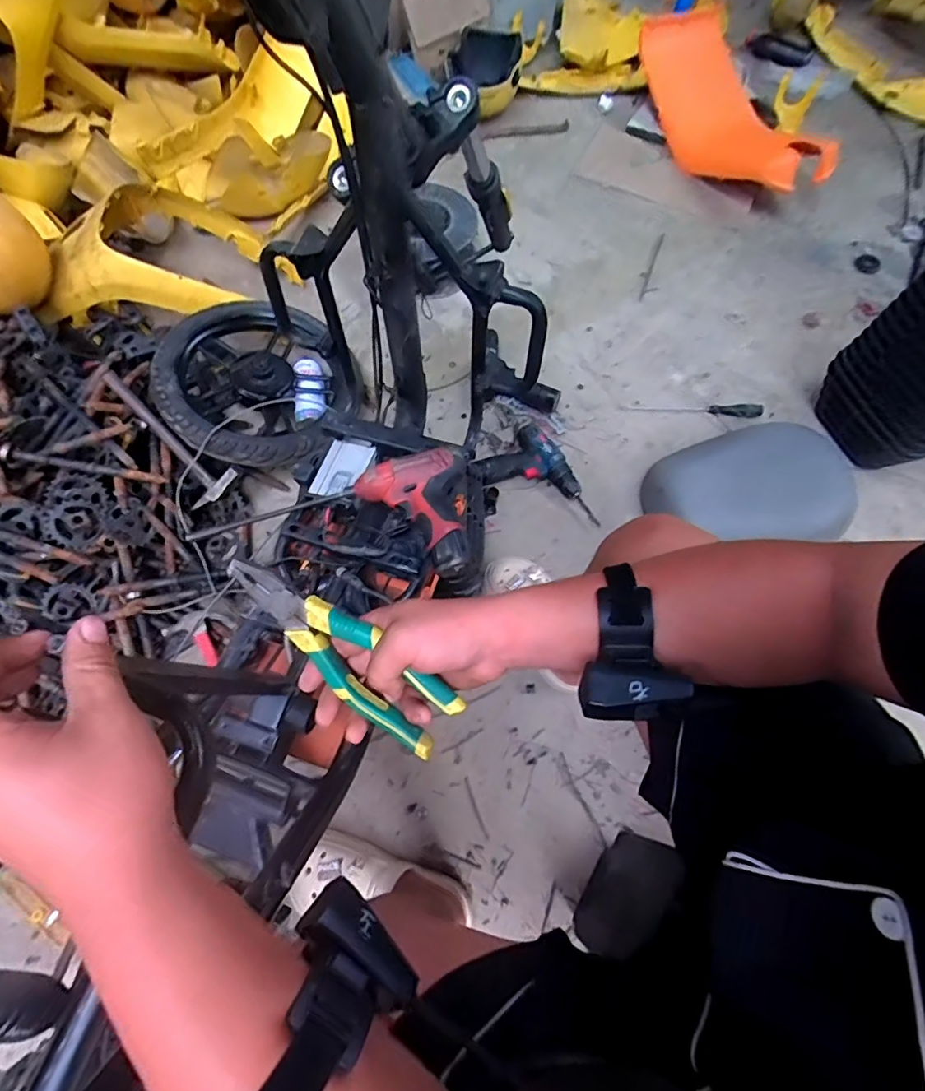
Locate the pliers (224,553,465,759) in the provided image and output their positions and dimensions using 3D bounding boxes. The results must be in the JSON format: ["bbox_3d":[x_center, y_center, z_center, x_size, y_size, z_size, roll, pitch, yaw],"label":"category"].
[{"bbox_3d":[-0.090,0.073,0.387,0.196,0.020,0.052,38,99,4],"label":"pliers"}]

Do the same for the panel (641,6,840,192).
[{"bbox_3d":[0.616,-1.000,1.220,0.507,0.148,0.249,43,71,-2],"label":"panel"}]

